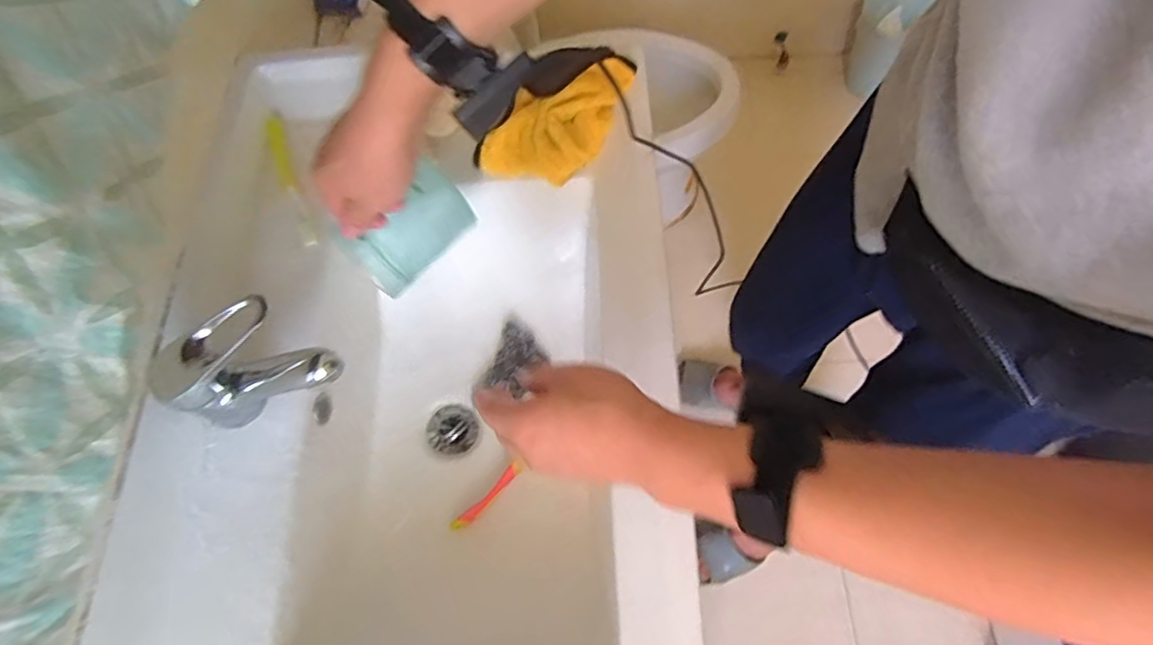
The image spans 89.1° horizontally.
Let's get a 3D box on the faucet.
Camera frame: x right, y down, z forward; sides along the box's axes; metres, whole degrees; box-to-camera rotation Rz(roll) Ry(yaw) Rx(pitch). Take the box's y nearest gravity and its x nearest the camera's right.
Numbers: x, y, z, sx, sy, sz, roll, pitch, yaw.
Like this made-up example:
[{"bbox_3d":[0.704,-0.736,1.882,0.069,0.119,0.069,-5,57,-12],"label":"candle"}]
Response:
[{"bbox_3d":[-0.271,0.038,0.503,0.144,0.113,0.066,-9,66,-1],"label":"faucet"}]

